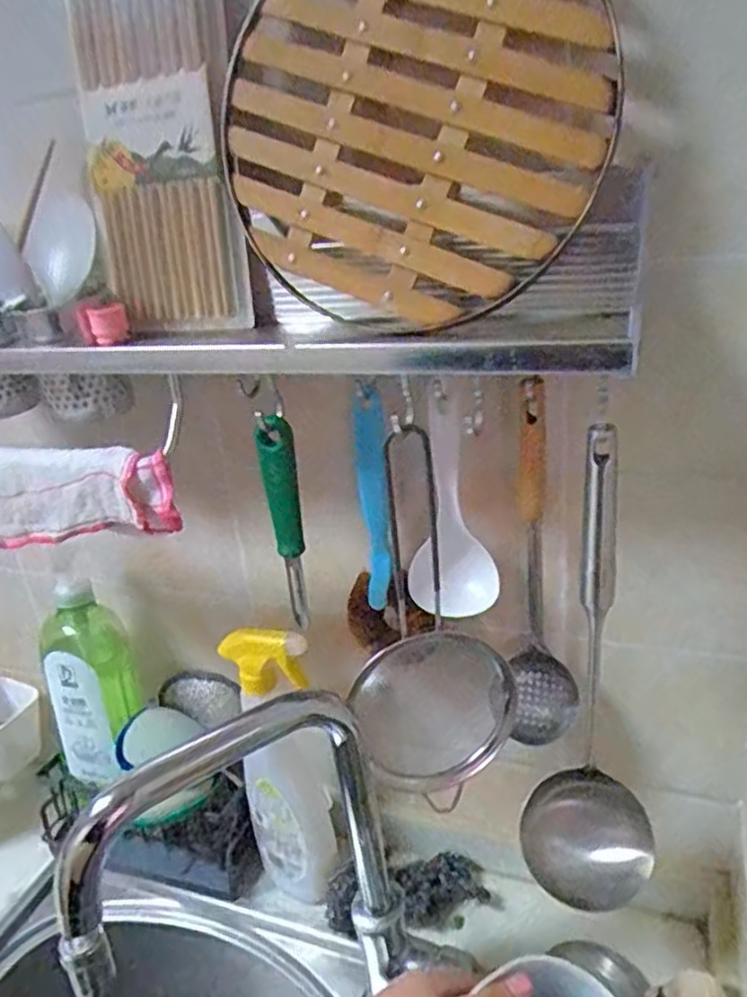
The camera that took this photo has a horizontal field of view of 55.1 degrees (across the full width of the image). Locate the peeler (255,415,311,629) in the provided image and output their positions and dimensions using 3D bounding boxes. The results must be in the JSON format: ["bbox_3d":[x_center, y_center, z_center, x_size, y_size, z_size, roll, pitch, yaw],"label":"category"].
[{"bbox_3d":[-0.062,0.022,0.520,0.022,0.169,0.022,-10,23,-10],"label":"peeler"}]

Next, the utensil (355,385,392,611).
[{"bbox_3d":[0.000,0.003,0.565,0.022,0.181,0.009,0,24,13],"label":"utensil"}]

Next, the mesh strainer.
[{"bbox_3d":[0.033,0.085,0.546,0.112,0.307,0.085,-8,23,-6],"label":"mesh strainer"}]

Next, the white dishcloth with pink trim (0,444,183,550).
[{"bbox_3d":[-0.261,-0.004,0.544,0.252,0.073,0.033,2,24,17],"label":"white dishcloth with pink trim"}]

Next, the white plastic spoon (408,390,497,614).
[{"bbox_3d":[0.058,0.007,0.545,0.068,0.177,0.021,-1,23,10],"label":"white plastic spoon"}]

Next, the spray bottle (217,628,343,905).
[{"bbox_3d":[-0.082,0.252,0.672,0.084,0.295,0.053,-4,23,3],"label":"spray bottle"}]

